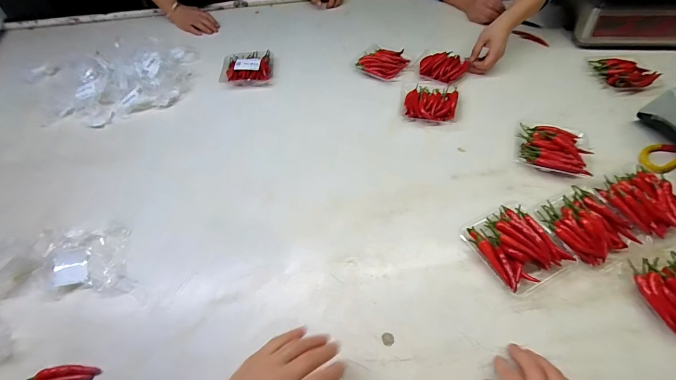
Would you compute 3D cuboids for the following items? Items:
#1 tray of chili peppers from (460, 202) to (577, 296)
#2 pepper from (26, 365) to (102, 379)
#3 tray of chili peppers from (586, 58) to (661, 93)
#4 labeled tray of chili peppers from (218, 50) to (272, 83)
[{"bbox_3d":[0.269,0.078,0.471,0.119,0.030,0.124,-25,56,-15],"label":"tray of chili peppers"},{"bbox_3d":[-0.353,0.242,0.407,0.083,0.020,0.025,-10,54,-5],"label":"pepper"},{"bbox_3d":[0.672,-0.274,0.732,0.122,0.029,0.096,-3,53,1],"label":"tray of chili peppers"},{"bbox_3d":[-0.228,-0.314,0.789,0.128,0.034,0.117,-1,53,2],"label":"labeled tray of chili peppers"}]

